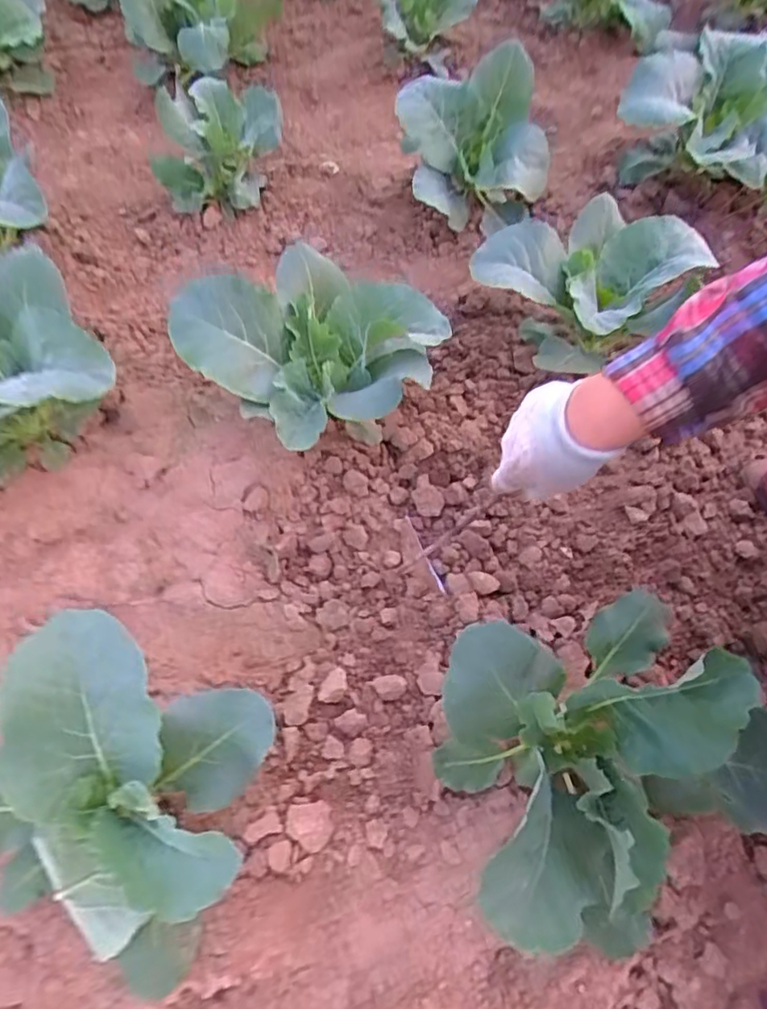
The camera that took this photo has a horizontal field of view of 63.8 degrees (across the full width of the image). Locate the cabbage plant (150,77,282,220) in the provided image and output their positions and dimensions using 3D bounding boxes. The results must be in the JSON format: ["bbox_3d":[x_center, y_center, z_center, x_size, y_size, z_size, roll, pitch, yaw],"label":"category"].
[{"bbox_3d":[-0.286,-0.623,1.068,0.209,0.165,0.180,-8,56,-6],"label":"cabbage plant"}]

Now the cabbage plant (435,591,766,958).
[{"bbox_3d":[0.197,0.205,0.532,0.297,0.175,0.218,-18,59,-12],"label":"cabbage plant"}]

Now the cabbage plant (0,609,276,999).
[{"bbox_3d":[-0.223,0.234,0.505,0.240,0.152,0.216,20,58,12],"label":"cabbage plant"}]

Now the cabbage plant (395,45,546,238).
[{"bbox_3d":[0.153,-0.604,1.071,0.239,0.235,0.210,-13,58,-8],"label":"cabbage plant"}]

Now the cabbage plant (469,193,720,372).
[{"bbox_3d":[0.290,-0.302,0.895,0.257,0.169,0.234,-31,62,-20],"label":"cabbage plant"}]

